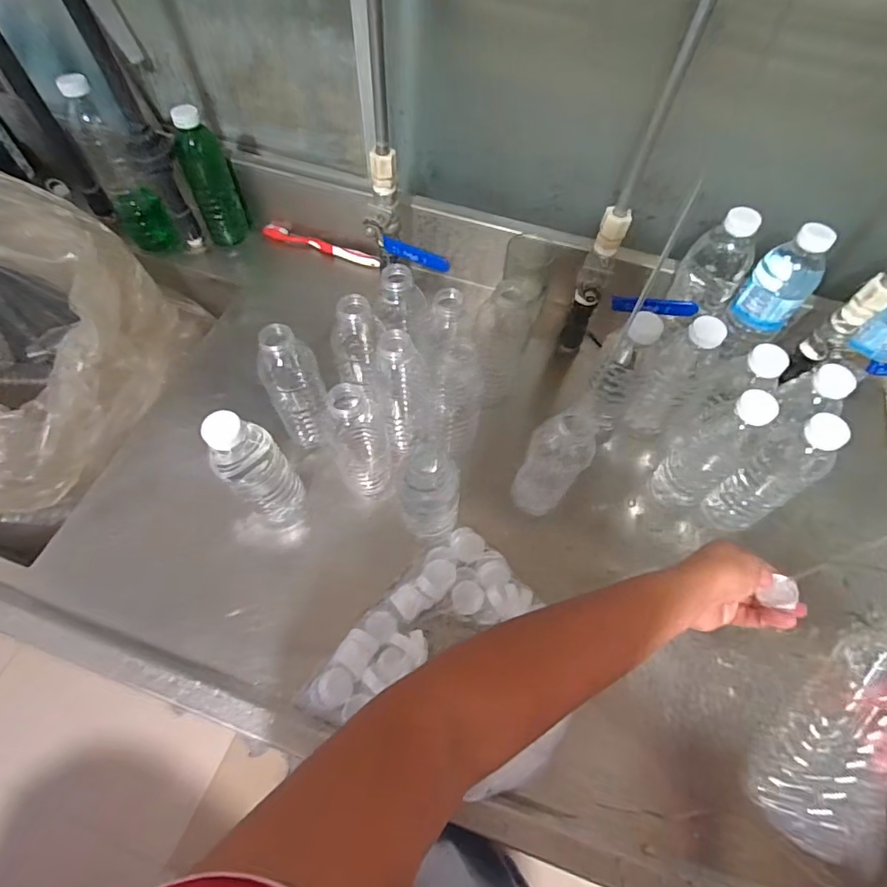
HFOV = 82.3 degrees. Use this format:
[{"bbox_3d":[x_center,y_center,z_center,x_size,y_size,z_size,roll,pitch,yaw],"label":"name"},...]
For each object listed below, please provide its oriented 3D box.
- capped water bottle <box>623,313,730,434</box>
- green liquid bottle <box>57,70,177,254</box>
[{"bbox_3d":[0.240,-0.069,0.539,0.065,0.168,0.076,41,67,18],"label":"capped water bottle"},{"bbox_3d":[-0.429,-0.357,0.676,0.061,0.211,0.074,-31,67,-18],"label":"green liquid bottle"}]

